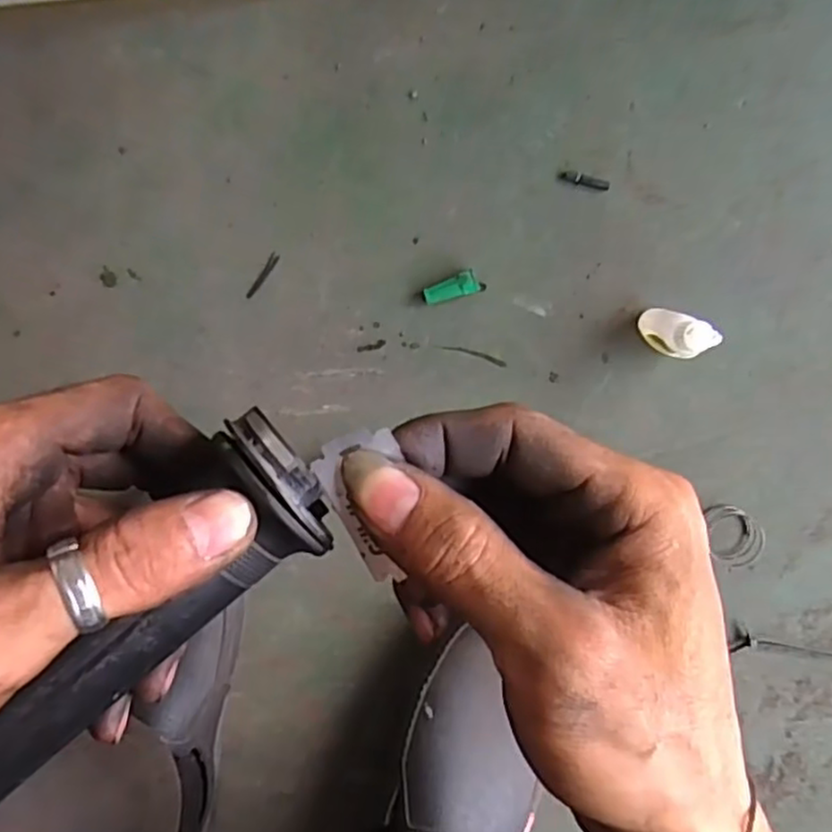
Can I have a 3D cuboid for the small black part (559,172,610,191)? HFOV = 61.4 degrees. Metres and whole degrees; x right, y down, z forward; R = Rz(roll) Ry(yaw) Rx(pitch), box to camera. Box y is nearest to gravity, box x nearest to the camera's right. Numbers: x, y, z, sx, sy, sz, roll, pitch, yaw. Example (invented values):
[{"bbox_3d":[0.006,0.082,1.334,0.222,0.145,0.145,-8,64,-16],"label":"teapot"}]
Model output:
[{"bbox_3d":[0.099,-0.138,0.411,0.030,0.004,0.006,14,99,-1],"label":"small black part"}]

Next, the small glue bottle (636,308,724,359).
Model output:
[{"bbox_3d":[0.143,-0.045,0.389,0.022,0.081,0.022,0,99,1],"label":"small glue bottle"}]

